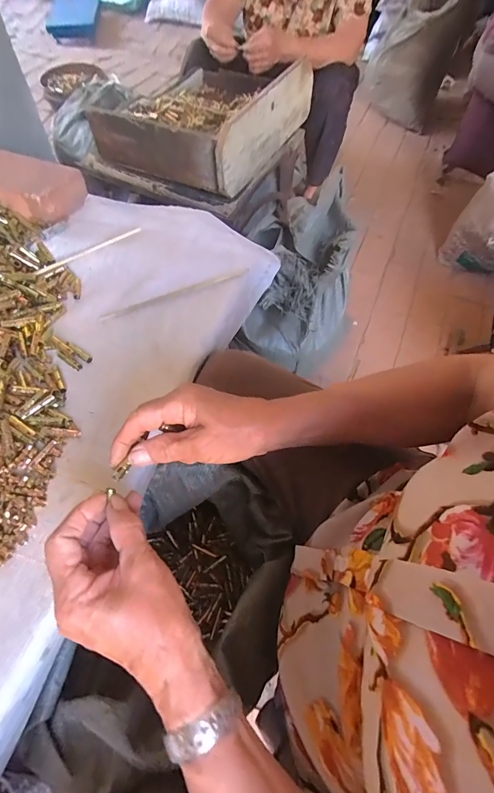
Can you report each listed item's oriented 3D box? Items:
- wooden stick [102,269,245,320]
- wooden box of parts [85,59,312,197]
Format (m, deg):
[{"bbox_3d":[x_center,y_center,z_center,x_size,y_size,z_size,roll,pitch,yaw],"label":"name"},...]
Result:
[{"bbox_3d":[-0.097,-0.144,0.518,0.211,0.008,0.013,-20,62,-12],"label":"wooden stick"},{"bbox_3d":[-0.092,-0.746,0.968,0.371,0.146,0.495,27,63,12],"label":"wooden box of parts"}]

